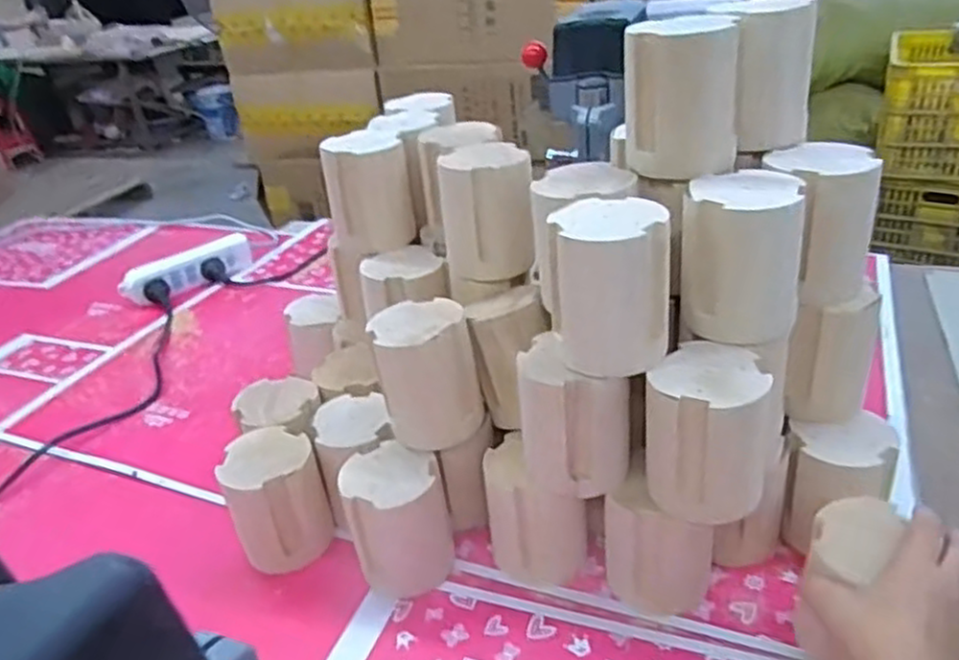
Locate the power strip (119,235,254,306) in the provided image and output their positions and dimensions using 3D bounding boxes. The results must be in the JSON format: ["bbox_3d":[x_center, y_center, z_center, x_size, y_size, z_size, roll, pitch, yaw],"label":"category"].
[{"bbox_3d":[-0.441,-0.091,1.130,0.203,0.050,0.060,-29,37,-35],"label":"power strip"}]

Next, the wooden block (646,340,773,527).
[{"bbox_3d":[0.156,0.071,0.504,0.076,0.098,0.073,7,32,21],"label":"wooden block"}]

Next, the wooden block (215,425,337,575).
[{"bbox_3d":[-0.172,0.146,0.629,0.077,0.103,0.069,-20,33,-21],"label":"wooden block"}]

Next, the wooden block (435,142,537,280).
[{"bbox_3d":[0.006,-0.102,0.638,0.075,0.099,0.062,-6,30,-1],"label":"wooden block"}]

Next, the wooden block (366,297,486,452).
[{"bbox_3d":[-0.041,0.034,0.596,0.078,0.098,0.070,-14,31,-14],"label":"wooden block"}]

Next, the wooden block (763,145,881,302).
[{"bbox_3d":[0.246,-0.080,0.544,0.070,0.096,0.071,-23,34,-27],"label":"wooden block"}]

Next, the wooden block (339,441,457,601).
[{"bbox_3d":[-0.065,0.154,0.600,0.077,0.100,0.073,-11,31,-8],"label":"wooden block"}]

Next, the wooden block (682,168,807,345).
[{"bbox_3d":[0.181,-0.052,0.511,0.081,0.105,0.062,7,32,21],"label":"wooden block"}]

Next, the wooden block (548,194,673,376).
[{"bbox_3d":[0.086,-0.031,0.492,0.078,0.097,0.077,-1,30,8],"label":"wooden block"}]

